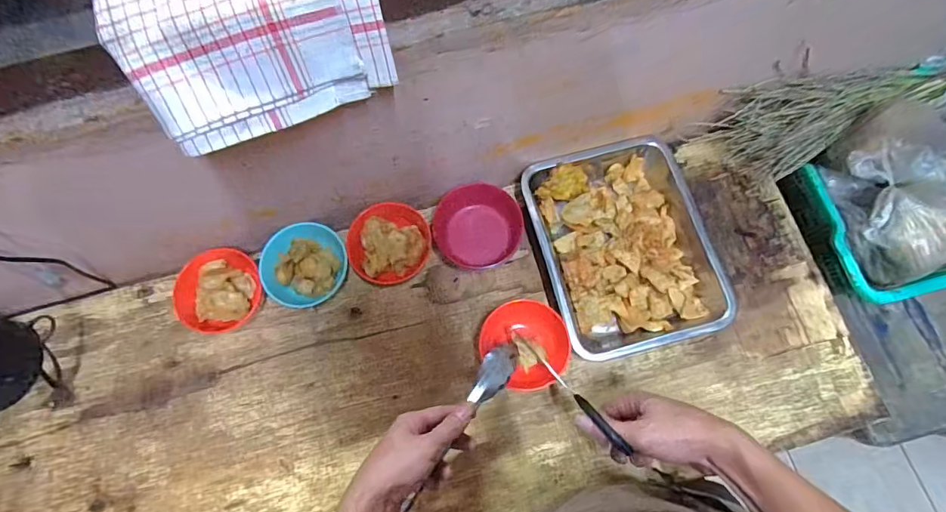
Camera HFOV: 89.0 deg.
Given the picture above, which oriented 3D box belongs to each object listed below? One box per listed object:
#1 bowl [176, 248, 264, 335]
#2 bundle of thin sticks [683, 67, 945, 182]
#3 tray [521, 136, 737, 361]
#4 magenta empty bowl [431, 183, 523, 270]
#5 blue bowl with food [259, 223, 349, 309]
[{"bbox_3d":[-0.335,0.045,0.632,0.095,0.067,0.108,37,77,11],"label":"bowl"},{"bbox_3d":[0.502,-0.190,0.668,0.351,0.111,0.100,-14,73,-4],"label":"bundle of thin sticks"},{"bbox_3d":[0.202,-0.013,0.653,0.217,0.054,0.274,-15,74,-4],"label":"tray"},{"bbox_3d":[0.006,-0.040,0.667,0.117,0.049,0.106,-10,73,-2],"label":"magenta empty bowl"},{"bbox_3d":[-0.221,0.018,0.646,0.103,0.057,0.105,0,73,1],"label":"blue bowl with food"}]

